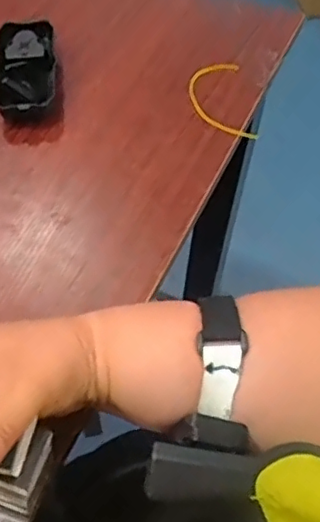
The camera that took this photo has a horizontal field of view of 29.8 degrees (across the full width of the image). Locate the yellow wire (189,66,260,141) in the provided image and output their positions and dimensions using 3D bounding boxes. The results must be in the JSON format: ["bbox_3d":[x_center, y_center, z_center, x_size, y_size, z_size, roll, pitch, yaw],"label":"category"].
[{"bbox_3d":[0.055,-0.146,0.548,0.052,0.010,0.091,-6,60,-8],"label":"yellow wire"}]

